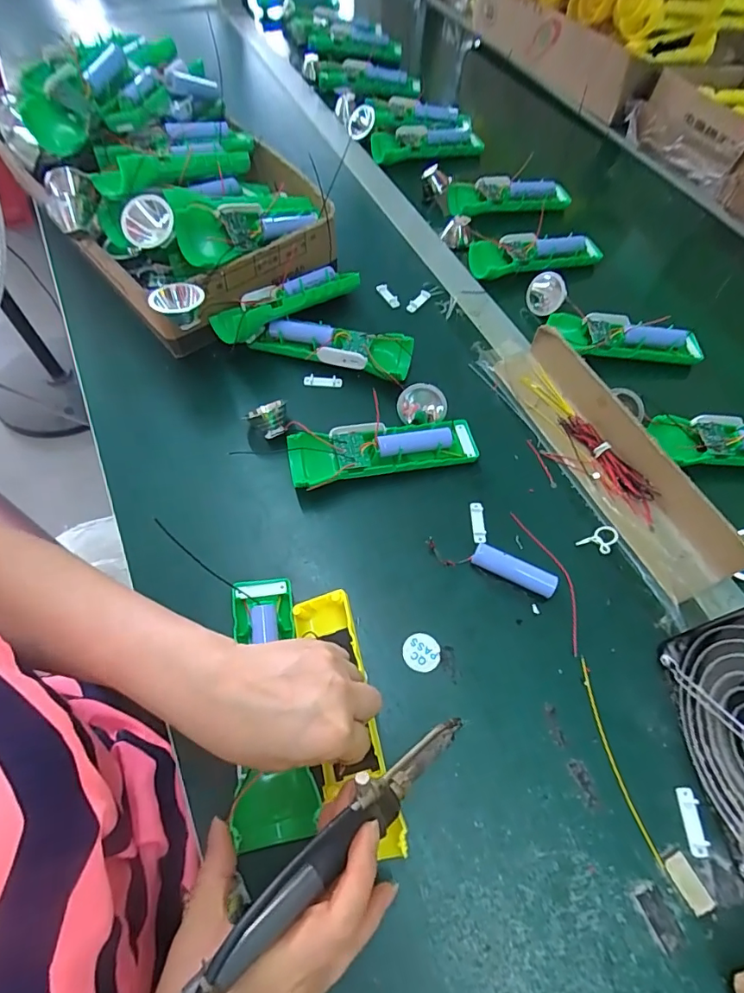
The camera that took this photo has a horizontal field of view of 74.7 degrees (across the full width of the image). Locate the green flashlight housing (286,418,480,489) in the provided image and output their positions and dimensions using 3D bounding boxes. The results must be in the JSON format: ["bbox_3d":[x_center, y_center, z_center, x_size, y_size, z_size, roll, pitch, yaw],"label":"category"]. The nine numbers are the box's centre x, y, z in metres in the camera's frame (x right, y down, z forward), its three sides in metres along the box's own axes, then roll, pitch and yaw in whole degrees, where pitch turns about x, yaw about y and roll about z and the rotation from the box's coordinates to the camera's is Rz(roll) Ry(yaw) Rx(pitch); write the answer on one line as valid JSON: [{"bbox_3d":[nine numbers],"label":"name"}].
[{"bbox_3d":[0.011,-0.041,0.428,0.164,0.029,0.047,-11,62,-9],"label":"green flashlight housing"}]

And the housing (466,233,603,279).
[{"bbox_3d":[0.202,-0.295,0.588,0.165,0.024,0.049,-9,61,-8],"label":"housing"}]

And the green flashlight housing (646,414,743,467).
[{"bbox_3d":[0.345,-0.053,0.461,0.161,0.019,0.054,-2,60,-4],"label":"green flashlight housing"}]

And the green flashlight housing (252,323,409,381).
[{"bbox_3d":[-0.039,-0.149,0.485,0.152,0.029,0.046,14,61,5],"label":"green flashlight housing"}]

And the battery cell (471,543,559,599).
[{"bbox_3d":[0.112,0.059,0.387,0.066,0.015,0.019,26,62,11],"label":"battery cell"}]

